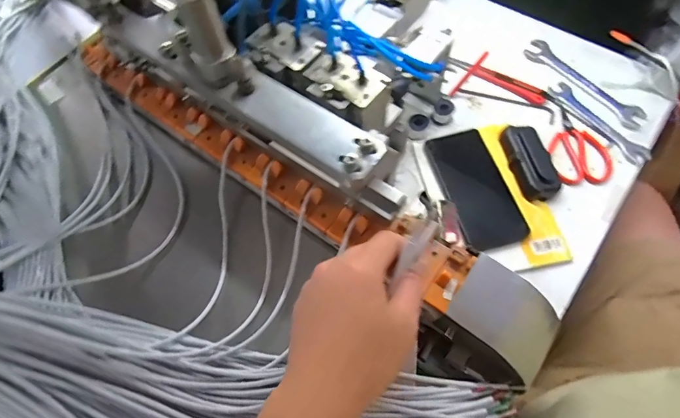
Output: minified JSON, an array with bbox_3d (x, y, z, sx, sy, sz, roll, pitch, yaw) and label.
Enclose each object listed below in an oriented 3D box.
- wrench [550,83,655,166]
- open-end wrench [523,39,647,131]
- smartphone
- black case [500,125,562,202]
[{"bbox_3d":[0.360,-0.124,0.563,0.031,0.007,0.157,-29,68,-11],"label":"wrench"},{"bbox_3d":[0.359,-0.189,0.598,0.043,0.006,0.197,-37,70,-14],"label":"open-end wrench"},{"bbox_3d":[0.173,-0.029,0.521,0.073,0.016,0.162,-18,67,-7],"label":"smartphone"},{"bbox_3d":[0.245,-0.062,0.523,0.048,0.031,0.104,-9,66,-3],"label":"black case"}]

